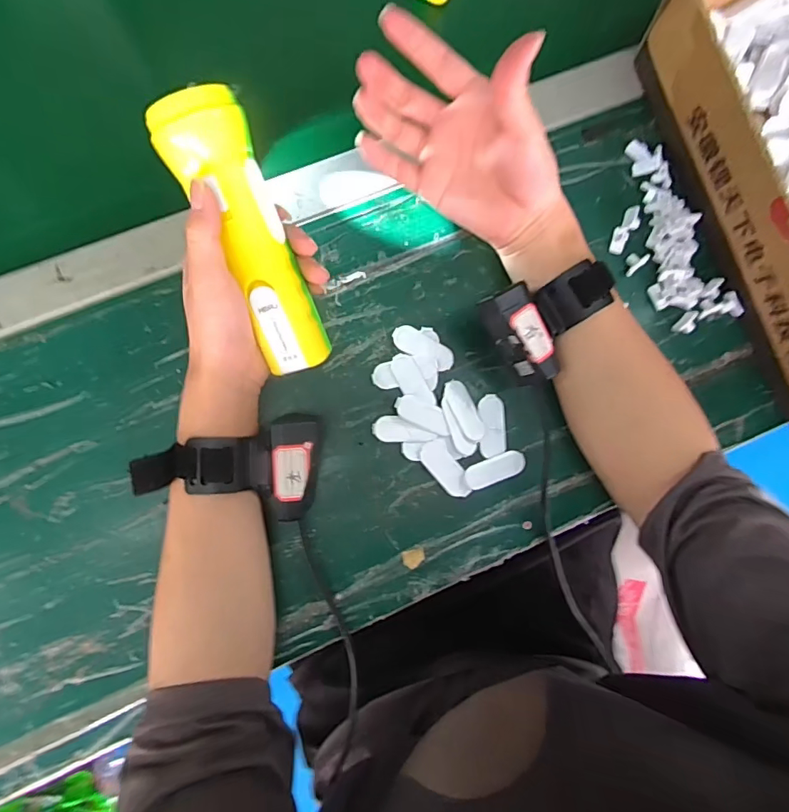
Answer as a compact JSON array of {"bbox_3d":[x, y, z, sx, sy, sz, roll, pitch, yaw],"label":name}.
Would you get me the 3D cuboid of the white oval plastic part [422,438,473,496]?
[{"bbox_3d":[0.040,0.049,0.369,0.023,0.004,0.049,-33,90,-6],"label":"white oval plastic part"}]

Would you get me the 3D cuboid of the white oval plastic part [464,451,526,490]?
[{"bbox_3d":[0.078,0.049,0.372,0.049,0.007,0.018,-21,89,-6],"label":"white oval plastic part"}]

